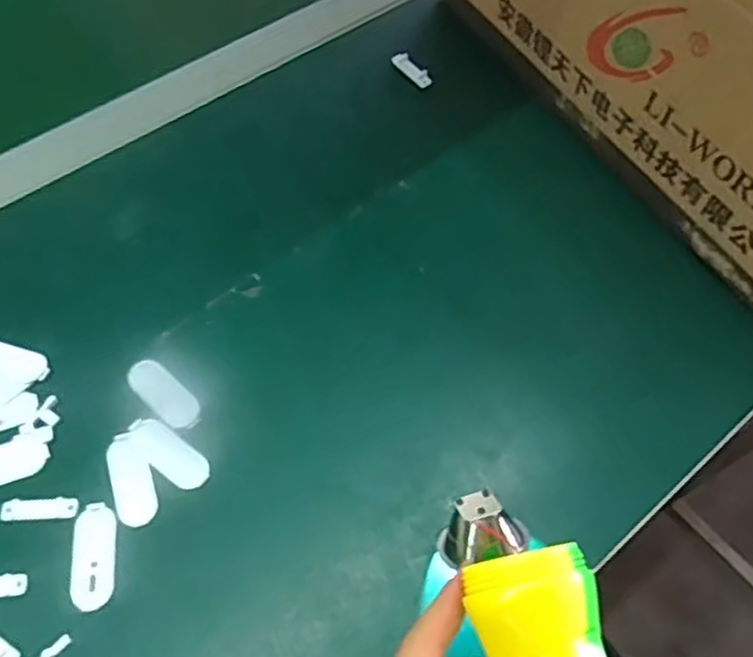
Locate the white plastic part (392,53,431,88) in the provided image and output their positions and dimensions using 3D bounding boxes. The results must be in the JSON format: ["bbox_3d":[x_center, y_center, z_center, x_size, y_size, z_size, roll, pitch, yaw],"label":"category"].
[{"bbox_3d":[0.026,-0.193,0.510,0.014,0.004,0.036,-31,66,-18],"label":"white plastic part"}]

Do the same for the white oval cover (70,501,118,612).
[{"bbox_3d":[-0.140,0.112,0.339,0.021,0.004,0.050,-5,61,-5],"label":"white oval cover"}]

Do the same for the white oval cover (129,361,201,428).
[{"bbox_3d":[-0.117,0.036,0.378,0.046,0.009,0.020,37,66,17],"label":"white oval cover"}]

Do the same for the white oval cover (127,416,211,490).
[{"bbox_3d":[-0.111,0.066,0.364,0.050,0.005,0.020,32,64,15],"label":"white oval cover"}]

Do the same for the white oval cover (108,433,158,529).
[{"bbox_3d":[-0.128,0.079,0.358,0.020,0.006,0.048,-17,63,-12],"label":"white oval cover"}]

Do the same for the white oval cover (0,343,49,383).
[{"bbox_3d":[-0.207,0.018,0.381,0.048,0.007,0.020,16,61,7],"label":"white oval cover"}]

